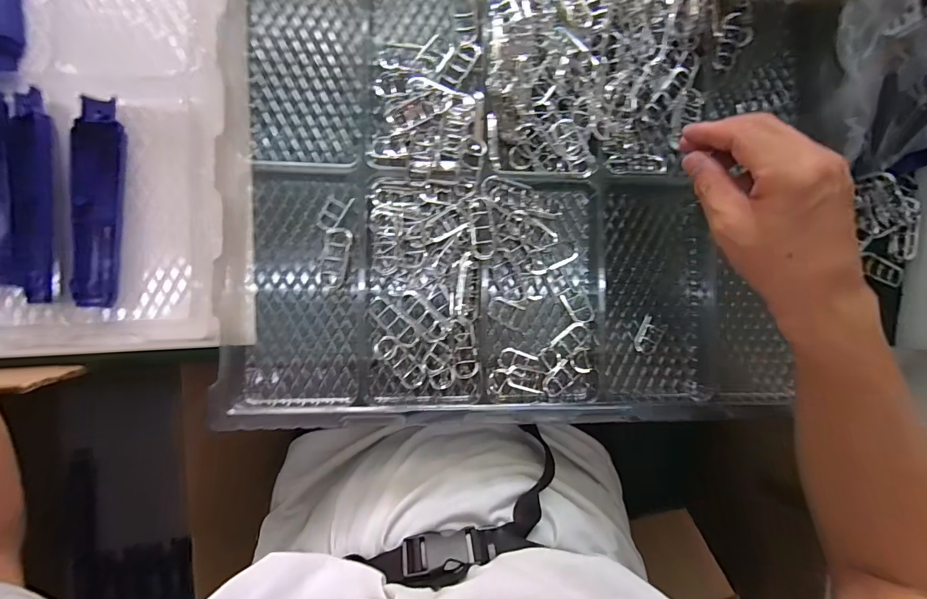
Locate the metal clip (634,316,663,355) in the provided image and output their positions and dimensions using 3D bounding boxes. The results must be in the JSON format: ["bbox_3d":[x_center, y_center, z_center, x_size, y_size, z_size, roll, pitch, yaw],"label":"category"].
[{"bbox_3d":[0.174,0.035,0.388,0.026,0.010,0.034,23,85,-4],"label":"metal clip"}]

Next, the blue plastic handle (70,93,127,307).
[{"bbox_3d":[-0.296,-0.077,0.334,0.034,0.014,0.162,4,87,-6],"label":"blue plastic handle"}]

